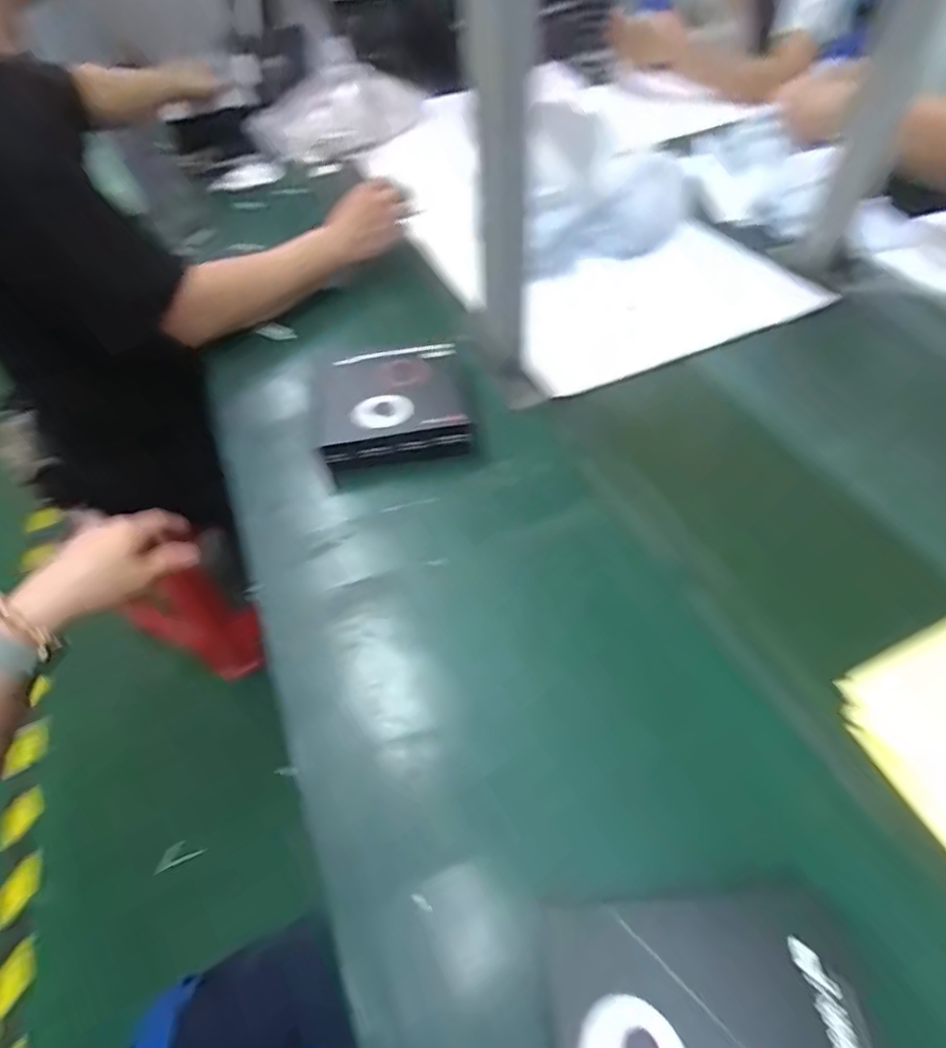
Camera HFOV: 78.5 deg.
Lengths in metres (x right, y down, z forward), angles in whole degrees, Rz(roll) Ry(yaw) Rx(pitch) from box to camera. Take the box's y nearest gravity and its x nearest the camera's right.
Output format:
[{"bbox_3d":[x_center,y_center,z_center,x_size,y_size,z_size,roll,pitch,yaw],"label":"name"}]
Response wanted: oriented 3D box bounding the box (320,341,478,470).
[{"bbox_3d":[-0.088,-0.127,0.605,0.158,0.037,0.164,-8,49,-3],"label":"box"}]

